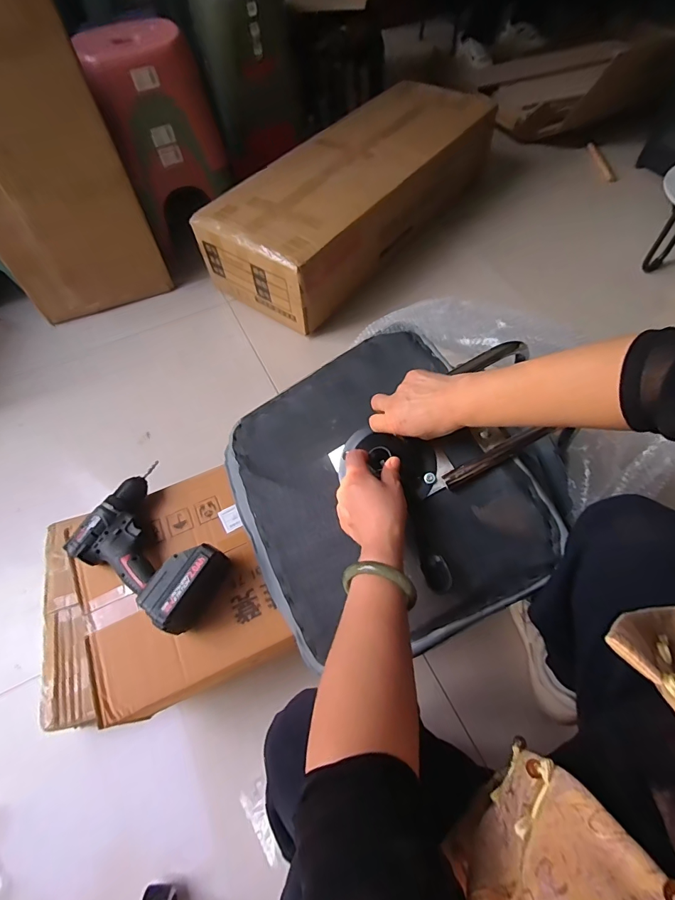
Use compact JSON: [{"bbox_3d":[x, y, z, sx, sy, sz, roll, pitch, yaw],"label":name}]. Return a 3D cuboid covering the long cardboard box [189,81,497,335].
[{"bbox_3d":[0.081,-0.824,1.353,0.388,0.260,1.041,32,65,19],"label":"long cardboard box"}]

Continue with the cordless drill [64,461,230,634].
[{"bbox_3d":[-0.261,0.136,0.608,0.223,0.078,0.152,28,64,17],"label":"cordless drill"}]

